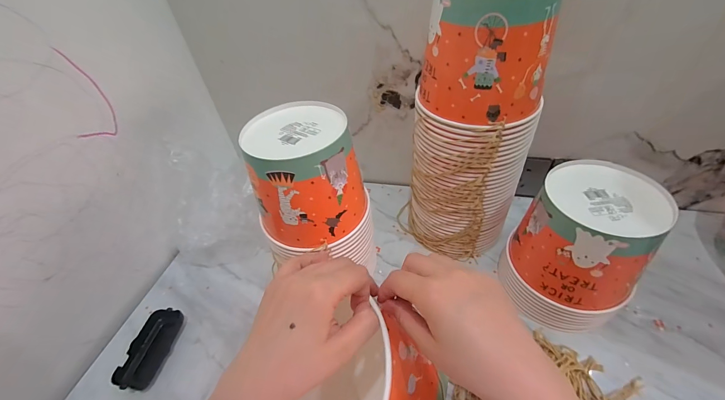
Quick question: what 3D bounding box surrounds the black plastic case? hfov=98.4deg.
[{"bbox_3d":[-0.318,0.223,0.471,0.048,0.028,0.107,4,46,11],"label":"black plastic case"}]

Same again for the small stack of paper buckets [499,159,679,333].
[{"bbox_3d":[0.287,0.065,0.427,0.136,0.190,0.139,30,56,32],"label":"small stack of paper buckets"}]

